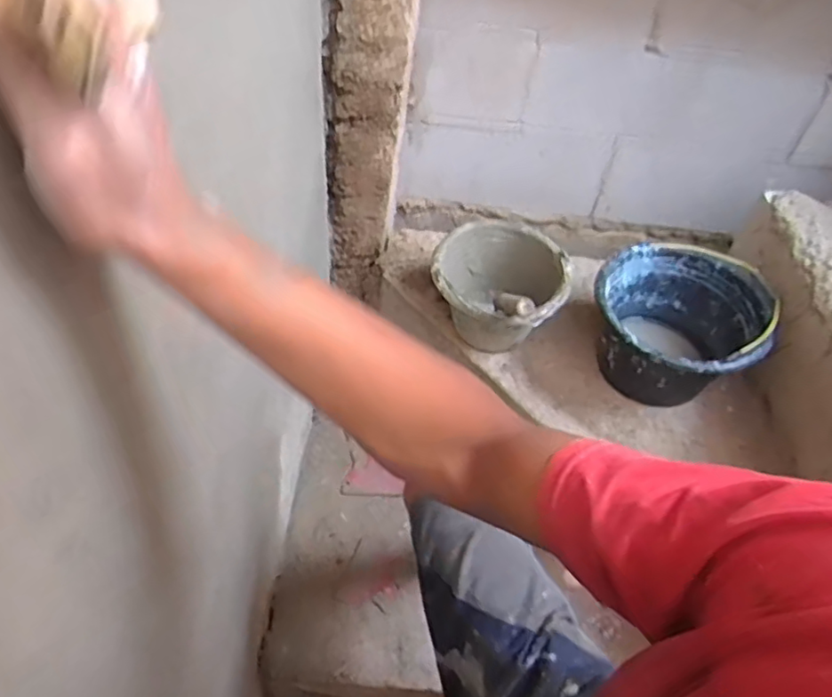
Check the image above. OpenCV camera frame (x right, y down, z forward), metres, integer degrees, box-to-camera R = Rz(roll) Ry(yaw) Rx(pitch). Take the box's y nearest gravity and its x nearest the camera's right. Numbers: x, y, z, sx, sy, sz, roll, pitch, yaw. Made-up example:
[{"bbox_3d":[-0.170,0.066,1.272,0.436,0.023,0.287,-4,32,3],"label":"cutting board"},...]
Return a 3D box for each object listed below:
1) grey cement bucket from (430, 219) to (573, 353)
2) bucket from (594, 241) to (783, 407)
[{"bbox_3d":[0.151,-0.100,1.178,0.234,0.205,0.240,3,48,-4],"label":"grey cement bucket"},{"bbox_3d":[0.460,-0.031,1.136,0.296,0.185,0.296,3,48,-4],"label":"bucket"}]

